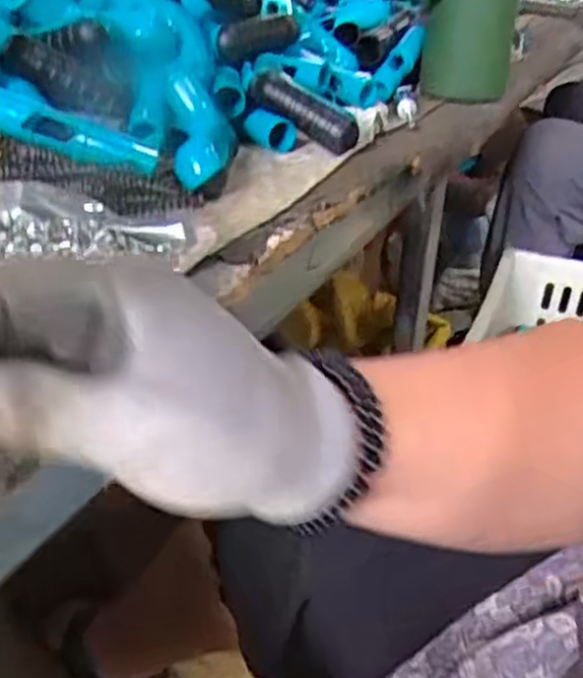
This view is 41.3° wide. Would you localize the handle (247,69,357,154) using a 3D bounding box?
[{"bbox_3d":[0.011,-0.204,0.693,0.105,0.027,0.033,33,34,0],"label":"handle"}]

